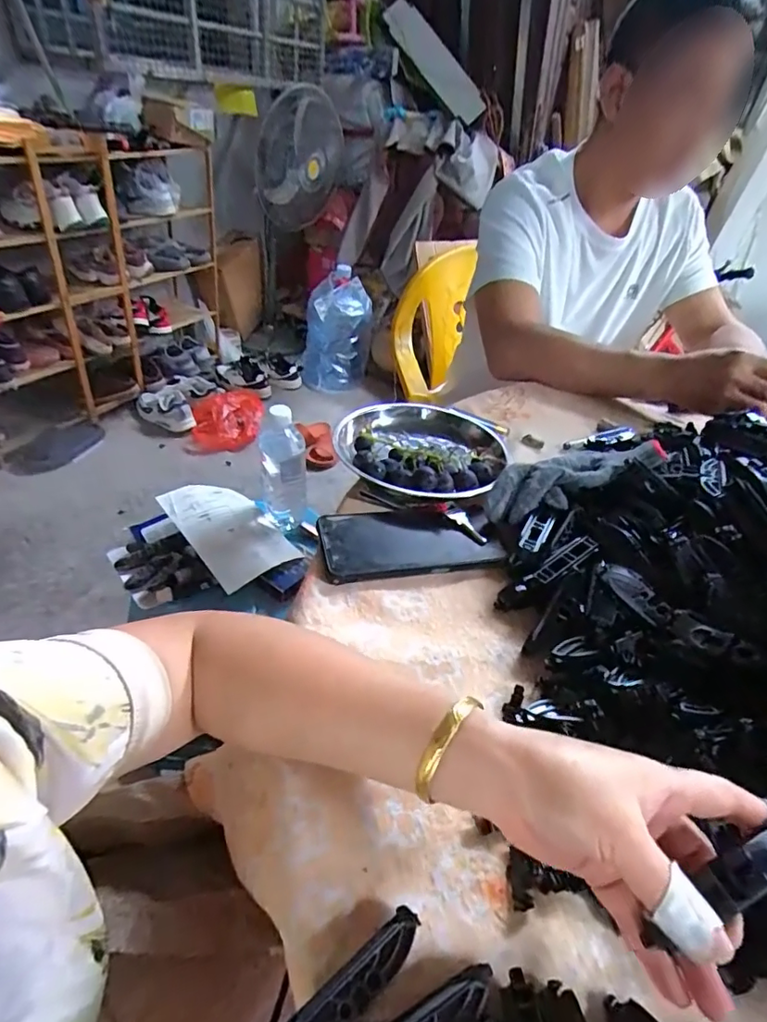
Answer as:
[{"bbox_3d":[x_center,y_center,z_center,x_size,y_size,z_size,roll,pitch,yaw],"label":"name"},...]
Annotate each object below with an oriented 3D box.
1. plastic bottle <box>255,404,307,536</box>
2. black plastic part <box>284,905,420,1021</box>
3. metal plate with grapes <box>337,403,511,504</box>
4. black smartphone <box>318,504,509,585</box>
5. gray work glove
[{"bbox_3d":[-0.154,-0.066,0.804,0.070,0.206,0.069,-3,40,-14],"label":"plastic bottle"},{"bbox_3d":[-0.015,0.215,0.236,0.079,0.016,0.018,-24,49,-33],"label":"black plastic part"},{"bbox_3d":[0.040,-0.069,0.559,0.172,0.036,0.178,5,39,-4],"label":"metal plate with grapes"},{"bbox_3d":[0.024,0.025,0.468,0.158,0.013,0.081,-5,41,-15],"label":"black smartphone"},{"bbox_3d":[0.174,-0.034,0.492,0.166,0.032,0.055,-19,44,-8],"label":"gray work glove"}]

